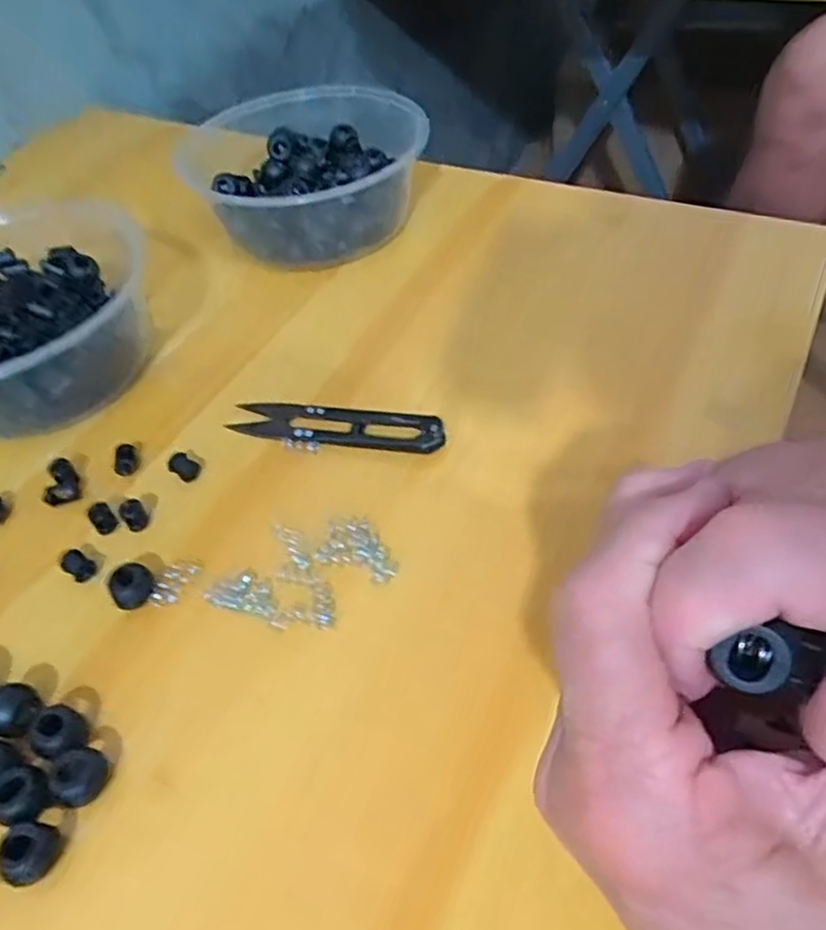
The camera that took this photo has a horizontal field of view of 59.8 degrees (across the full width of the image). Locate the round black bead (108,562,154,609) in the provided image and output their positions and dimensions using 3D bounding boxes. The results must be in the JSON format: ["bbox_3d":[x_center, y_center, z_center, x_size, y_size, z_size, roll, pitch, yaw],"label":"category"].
[{"bbox_3d":[-0.107,0.046,0.273,0.016,0.011,0.016,-3,46,3],"label":"round black bead"}]

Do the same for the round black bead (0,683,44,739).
[{"bbox_3d":[-0.134,0.083,0.242,0.013,0.015,0.016,20,55,21],"label":"round black bead"}]

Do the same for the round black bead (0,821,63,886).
[{"bbox_3d":[-0.114,0.115,0.213,0.012,0.015,0.016,15,50,19],"label":"round black bead"}]

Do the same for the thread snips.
[{"bbox_3d":[-0.035,-0.020,0.322,0.099,0.008,0.023,6,47,11],"label":"thread snips"}]

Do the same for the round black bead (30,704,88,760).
[{"bbox_3d":[-0.116,0.089,0.237,0.013,0.013,0.016,17,54,19],"label":"round black bead"}]

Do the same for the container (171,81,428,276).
[{"bbox_3d":[-0.060,-0.166,0.422,0.142,0.055,0.130,-8,48,1],"label":"container"}]

